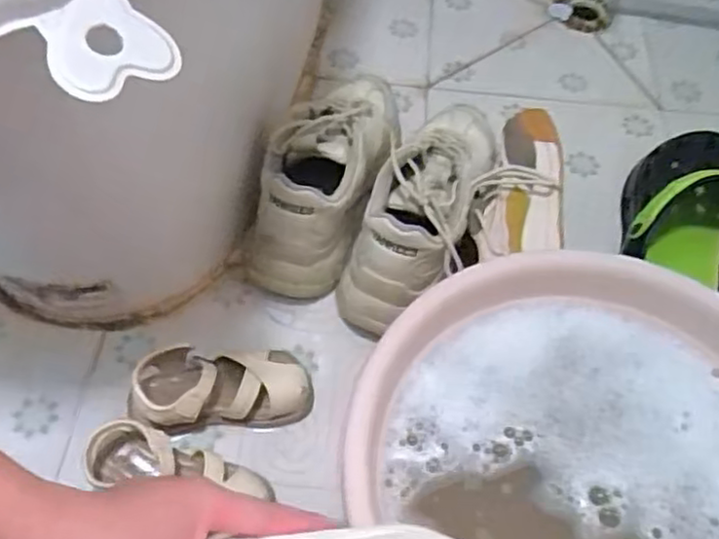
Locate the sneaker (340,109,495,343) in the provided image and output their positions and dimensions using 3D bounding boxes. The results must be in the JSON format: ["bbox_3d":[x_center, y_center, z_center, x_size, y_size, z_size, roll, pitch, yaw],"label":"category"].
[{"bbox_3d":[0.070,-0.067,0.698,0.086,0.116,0.277,22,58,11],"label":"sneaker"}]

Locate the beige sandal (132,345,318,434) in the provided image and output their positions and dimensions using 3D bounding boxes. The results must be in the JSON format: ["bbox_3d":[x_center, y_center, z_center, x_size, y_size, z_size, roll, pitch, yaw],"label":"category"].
[{"bbox_3d":[-0.119,0.105,0.614,0.148,0.053,0.064,-5,56,-7],"label":"beige sandal"}]

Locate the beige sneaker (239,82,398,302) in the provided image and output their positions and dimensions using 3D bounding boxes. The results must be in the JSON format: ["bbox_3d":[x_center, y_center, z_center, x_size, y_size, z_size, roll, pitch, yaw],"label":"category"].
[{"bbox_3d":[-0.030,-0.123,0.732,0.096,0.116,0.304,11,55,4],"label":"beige sneaker"}]

